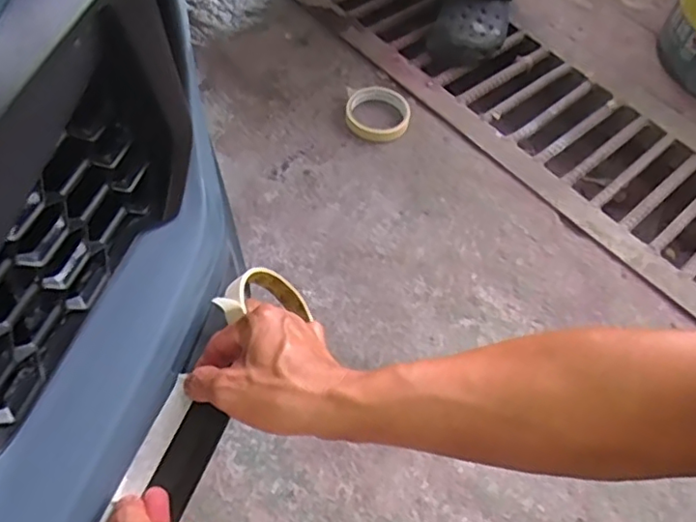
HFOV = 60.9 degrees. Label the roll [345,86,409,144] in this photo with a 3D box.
[{"bbox_3d":[0.043,-0.214,0.837,0.090,0.019,0.103,6,59,-1],"label":"roll"}]

